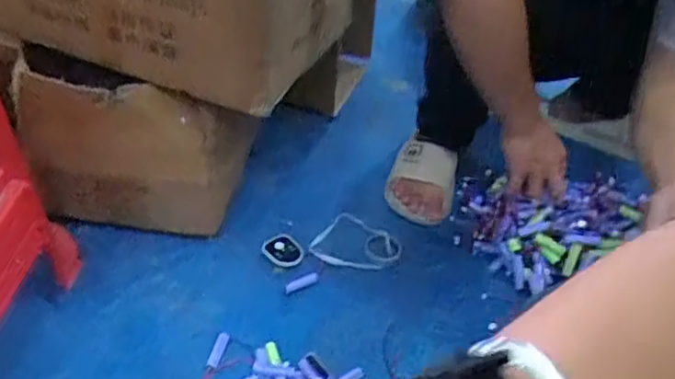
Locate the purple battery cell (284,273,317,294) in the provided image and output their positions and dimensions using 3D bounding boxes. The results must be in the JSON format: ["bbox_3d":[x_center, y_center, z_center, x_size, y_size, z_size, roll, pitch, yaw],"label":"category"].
[{"bbox_3d":[-0.051,0.132,0.903,0.049,0.014,0.018,-11,44,-20],"label":"purple battery cell"}]

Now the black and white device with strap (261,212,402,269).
[{"bbox_3d":[-0.008,0.078,0.982,0.208,0.032,0.090,-2,41,-10],"label":"black and white device with strap"}]

